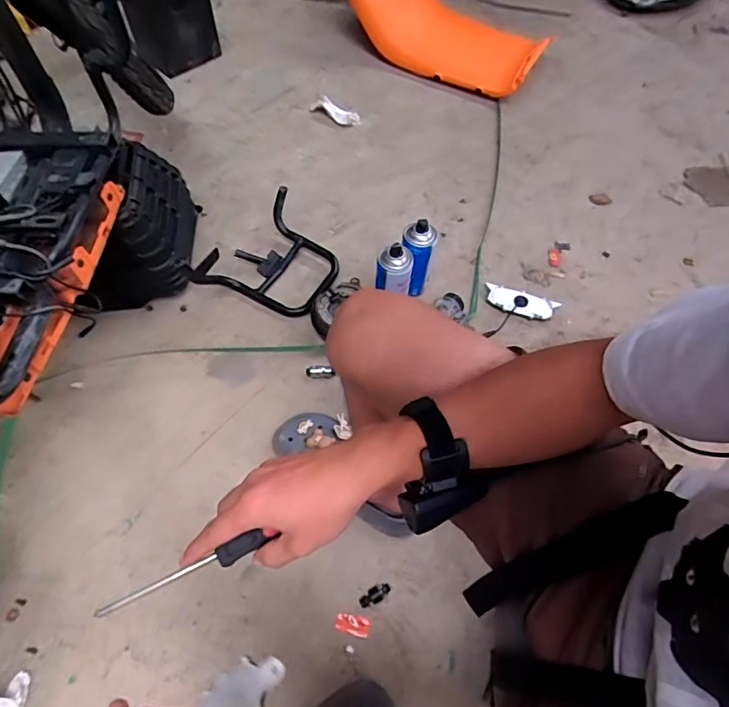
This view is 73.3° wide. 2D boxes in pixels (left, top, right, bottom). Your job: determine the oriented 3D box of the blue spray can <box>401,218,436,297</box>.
[{"bbox_3d":[0.097,-0.182,0.951,0.066,0.177,0.061,-16,63,-12],"label":"blue spray can"}]

